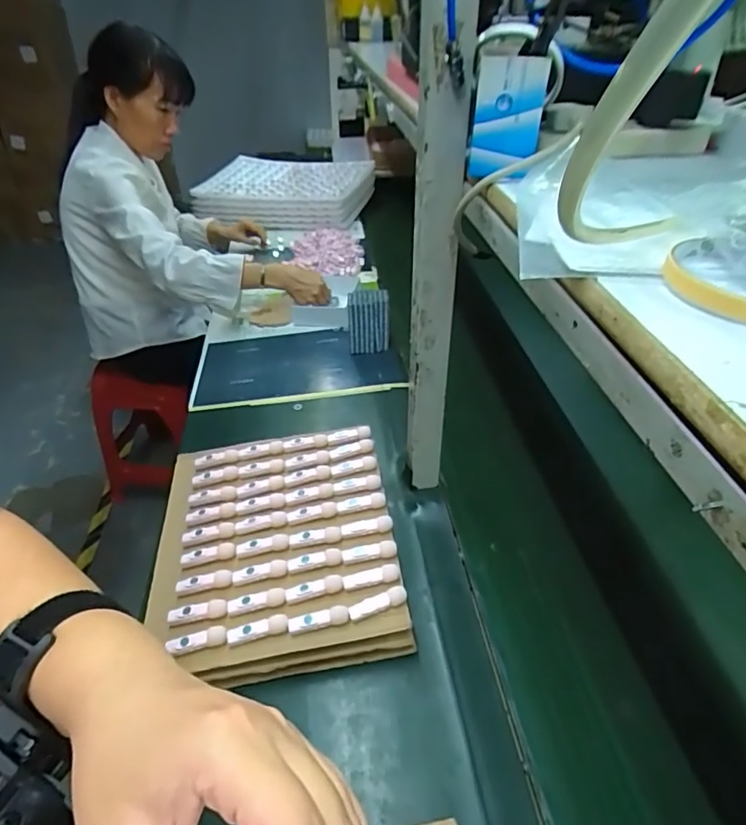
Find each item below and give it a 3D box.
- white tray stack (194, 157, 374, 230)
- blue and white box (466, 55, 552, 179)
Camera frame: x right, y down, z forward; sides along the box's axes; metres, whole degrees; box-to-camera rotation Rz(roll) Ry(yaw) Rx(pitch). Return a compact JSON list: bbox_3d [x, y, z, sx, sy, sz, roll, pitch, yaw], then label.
[{"bbox_3d":[-0.278,-0.728,1.740,0.552,0.098,0.368,13,40,16],"label":"white tray stack"},{"bbox_3d":[0.108,-0.236,0.428,0.054,0.084,0.023,6,39,8],"label":"blue and white box"}]

